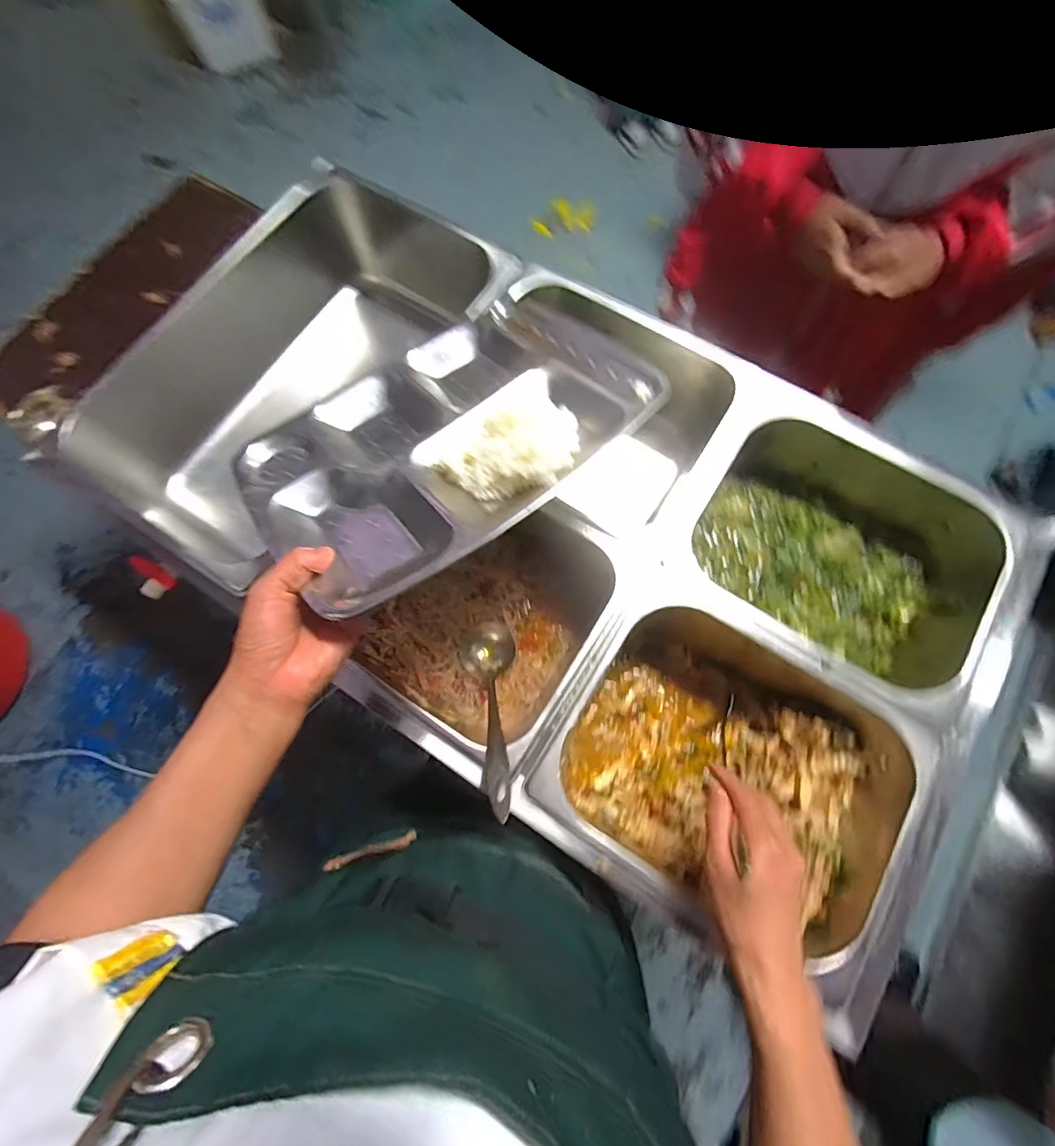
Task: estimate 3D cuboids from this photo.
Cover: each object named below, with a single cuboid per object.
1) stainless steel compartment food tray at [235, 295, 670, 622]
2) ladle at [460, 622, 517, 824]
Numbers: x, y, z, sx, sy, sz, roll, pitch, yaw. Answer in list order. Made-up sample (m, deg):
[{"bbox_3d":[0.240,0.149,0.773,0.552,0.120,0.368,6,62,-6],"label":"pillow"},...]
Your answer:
[{"bbox_3d":[-0.069,-0.123,0.424,0.332,0.034,0.249,-38,58,-12],"label":"stainless steel compartment food tray"},{"bbox_3d":[-0.036,0.146,0.516,0.065,0.254,0.065,-7,116,-3],"label":"ladle"}]

